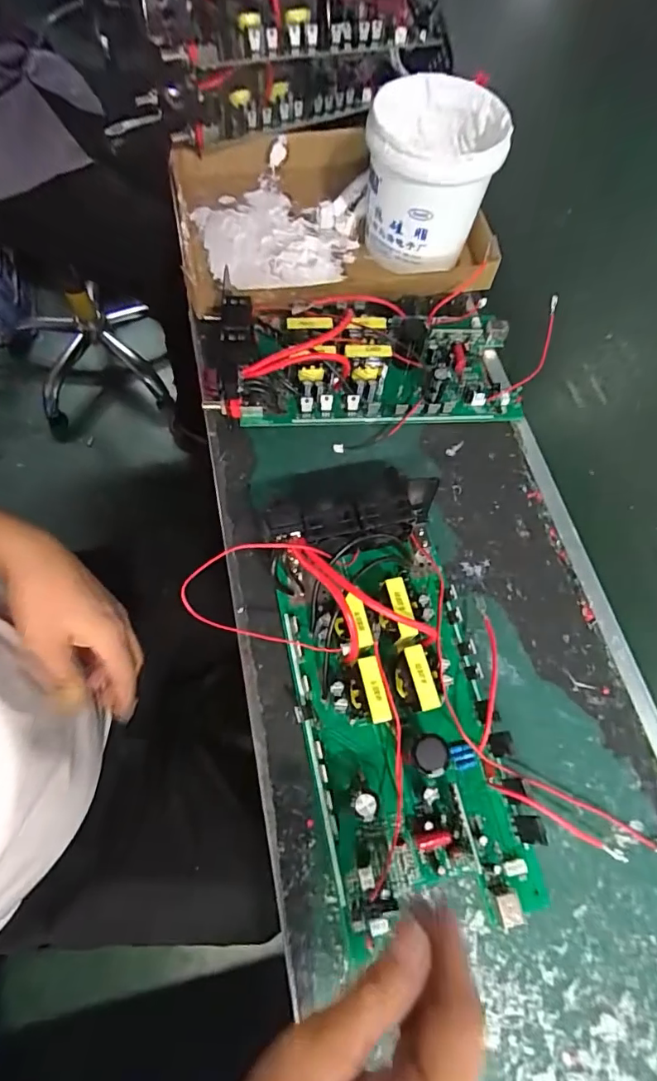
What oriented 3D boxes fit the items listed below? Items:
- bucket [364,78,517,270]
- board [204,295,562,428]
[{"bbox_3d":[0.100,-0.363,0.482,0.121,0.110,0.138,12,67,3],"label":"bucket"},{"bbox_3d":[0.049,-0.169,0.438,0.297,0.064,0.117,-1,67,-3],"label":"board"}]

